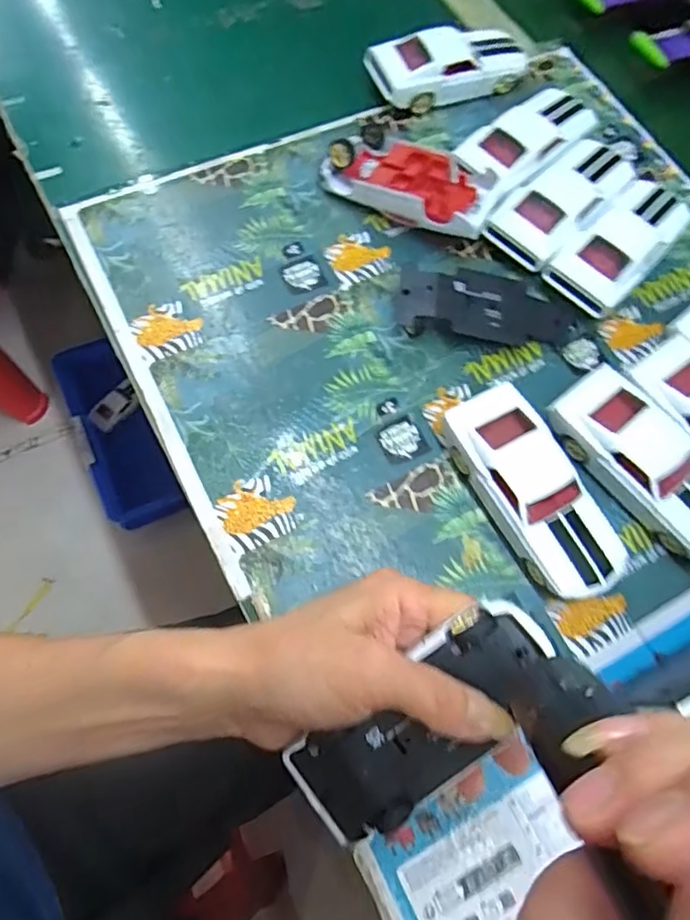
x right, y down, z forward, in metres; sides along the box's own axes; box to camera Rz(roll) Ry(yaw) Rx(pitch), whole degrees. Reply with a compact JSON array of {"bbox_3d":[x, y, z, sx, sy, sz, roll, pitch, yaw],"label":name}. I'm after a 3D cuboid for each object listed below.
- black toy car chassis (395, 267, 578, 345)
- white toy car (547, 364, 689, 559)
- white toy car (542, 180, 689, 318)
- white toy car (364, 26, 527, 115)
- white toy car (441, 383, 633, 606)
[{"bbox_3d":[0.097,-0.104,0.394,0.121,0.026,0.048,4,68,-3],"label":"black toy car chassis"},{"bbox_3d":[0.184,0.006,0.353,0.054,0.036,0.130,-36,76,-17],"label":"white toy car"},{"bbox_3d":[0.196,-0.153,0.415,0.050,0.032,0.125,41,71,11],"label":"white toy car"},{"bbox_3d":[0.085,-0.319,0.470,0.127,0.035,0.050,-19,72,-12],"label":"white toy car"},{"bbox_3d":[0.110,0.019,0.342,0.051,0.034,0.126,-28,74,-15],"label":"white toy car"}]

